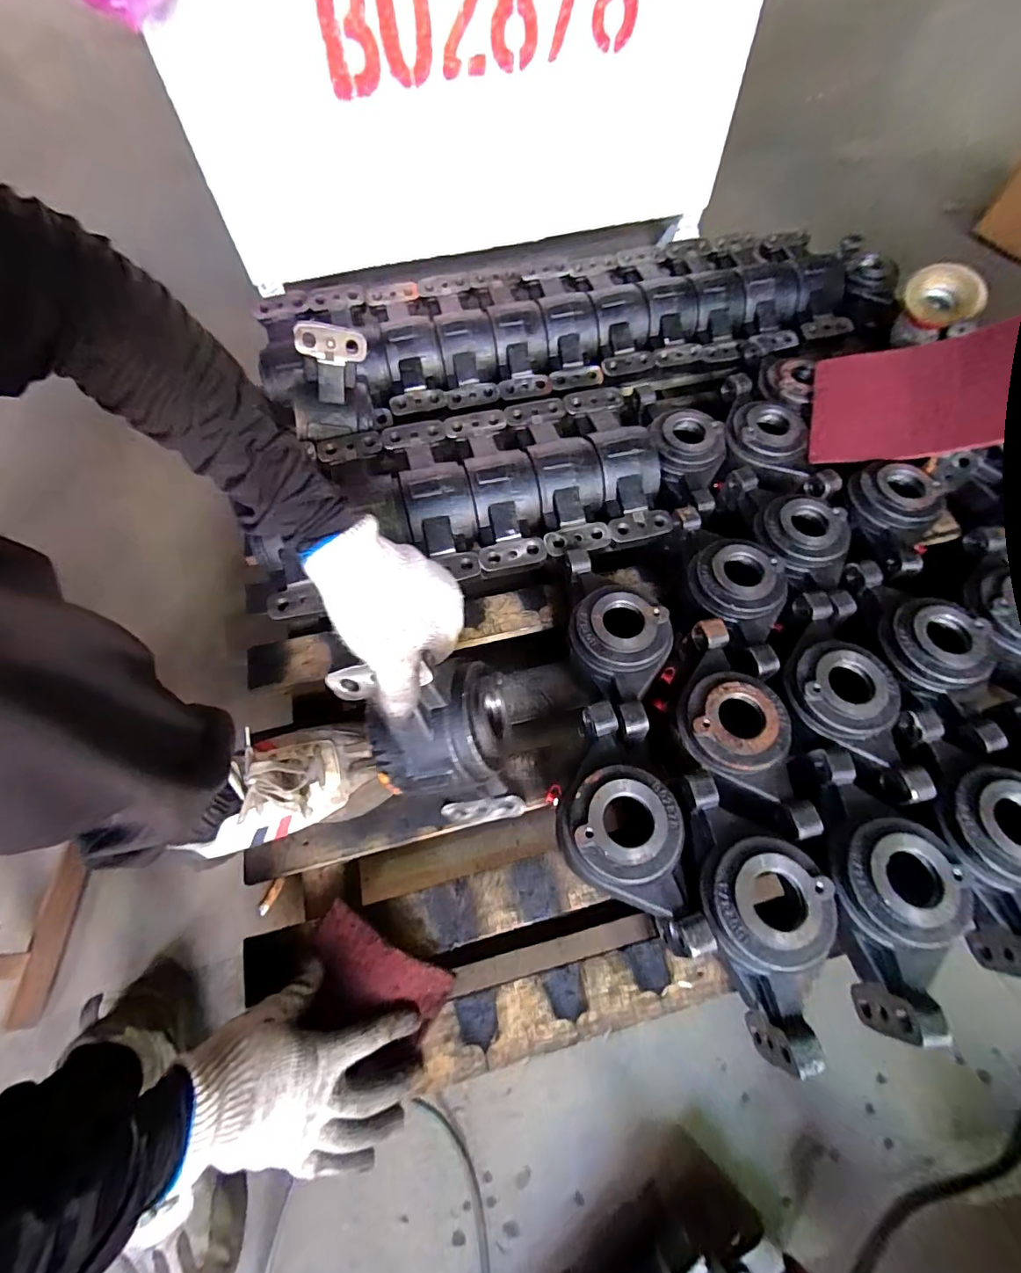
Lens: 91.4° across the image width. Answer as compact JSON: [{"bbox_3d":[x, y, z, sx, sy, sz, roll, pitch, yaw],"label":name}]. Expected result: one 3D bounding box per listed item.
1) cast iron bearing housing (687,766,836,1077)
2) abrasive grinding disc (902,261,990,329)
[{"bbox_3d":[0.214,0.238,0.434,0.107,0.070,0.218,0,63,0],"label":"cast iron bearing housing"},{"bbox_3d":[0.567,-0.444,0.650,0.071,0.028,0.092,-43,63,21],"label":"abrasive grinding disc"}]

